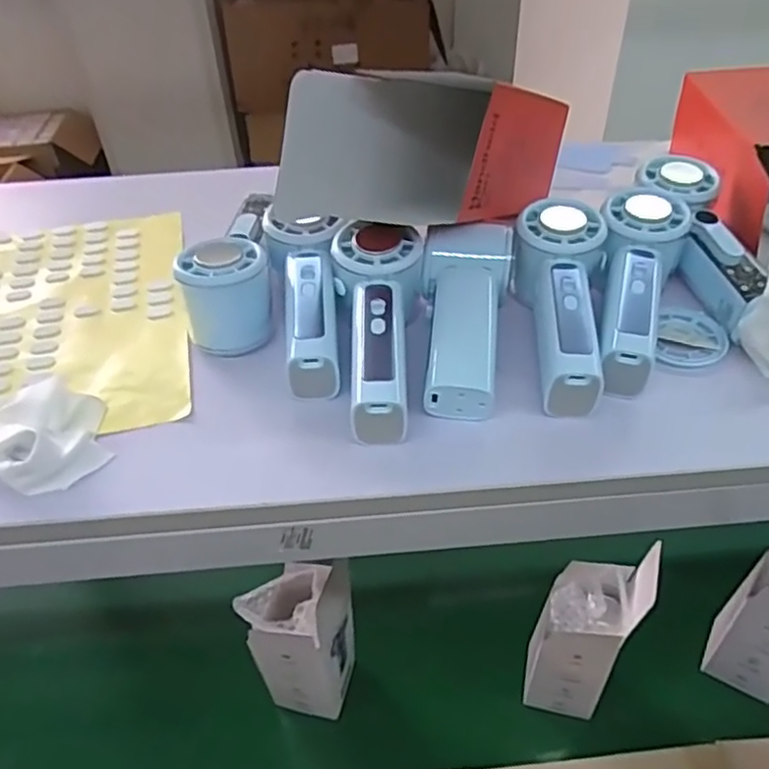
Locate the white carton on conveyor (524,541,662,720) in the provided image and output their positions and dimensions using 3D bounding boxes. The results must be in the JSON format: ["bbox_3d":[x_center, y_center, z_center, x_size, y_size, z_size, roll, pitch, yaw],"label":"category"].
[{"bbox_3d":[0.196,0.246,0.661,0.087,0.204,0.081,12,45,15],"label":"white carton on conveyor"}]

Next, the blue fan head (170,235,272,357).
[{"bbox_3d":[-0.104,-0.063,0.441,0.056,0.063,0.059,-4,43,-2],"label":"blue fan head"}]

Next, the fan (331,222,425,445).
[{"bbox_3d":[-0.005,-0.035,0.410,0.057,0.041,0.156,0,56,2],"label":"fan"}]

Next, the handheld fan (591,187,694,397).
[{"bbox_3d":[0.164,-0.063,0.435,0.053,0.044,0.169,13,58,15],"label":"handheld fan"}]

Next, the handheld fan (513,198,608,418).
[{"bbox_3d":[0.114,-0.047,0.427,0.057,0.052,0.157,2,56,4],"label":"handheld fan"}]

